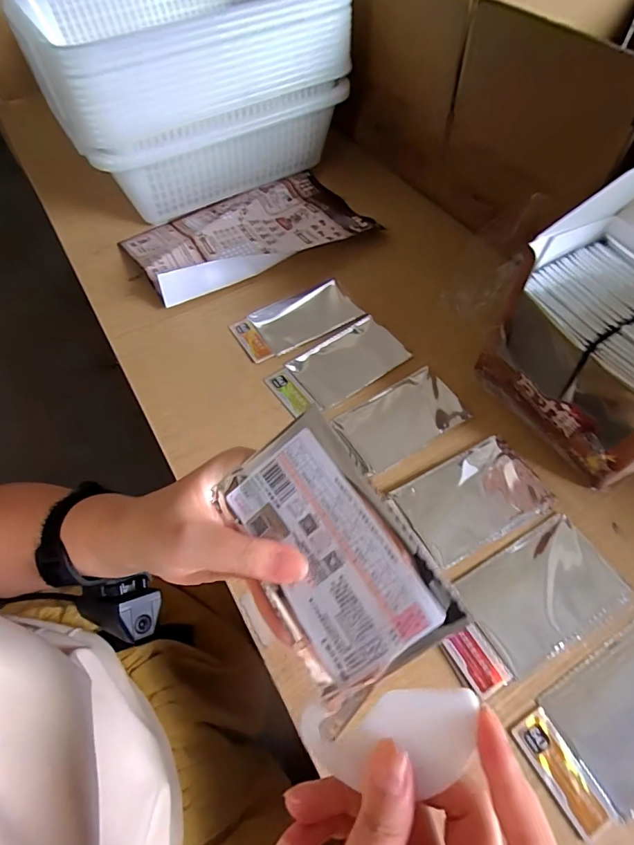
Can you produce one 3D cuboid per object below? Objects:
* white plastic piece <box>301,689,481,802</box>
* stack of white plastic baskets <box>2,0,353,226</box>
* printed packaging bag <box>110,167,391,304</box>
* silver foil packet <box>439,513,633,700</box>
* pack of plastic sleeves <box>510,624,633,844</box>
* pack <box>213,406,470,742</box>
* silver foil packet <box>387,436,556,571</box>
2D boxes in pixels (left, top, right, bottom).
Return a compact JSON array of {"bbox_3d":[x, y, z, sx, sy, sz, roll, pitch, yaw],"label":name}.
[{"bbox_3d":[0.030,0.129,0.176,0.072,0.008,0.033,-21,57,15],"label":"white plastic piece"},{"bbox_3d":[-0.186,-0.475,0.613,0.349,0.204,0.333,-29,63,-13],"label":"stack of white plastic baskets"},{"bbox_3d":[-0.091,-0.252,0.572,0.283,0.033,0.172,-24,56,-15],"label":"printed packaging bag"},{"bbox_3d":[0.160,0.134,0.333,0.149,0.011,0.076,-26,61,-14],"label":"silver foil packet"},{"bbox_3d":[0.209,0.199,0.299,0.146,0.005,0.072,-26,61,-15],"label":"pack of plastic sleeves"},{"bbox_3d":[0.005,0.059,0.201,0.072,0.004,0.116,-37,70,12],"label":"pack"},{"bbox_3d":[0.133,0.065,0.379,0.122,0.007,0.075,-25,61,-14],"label":"silver foil packet"}]

